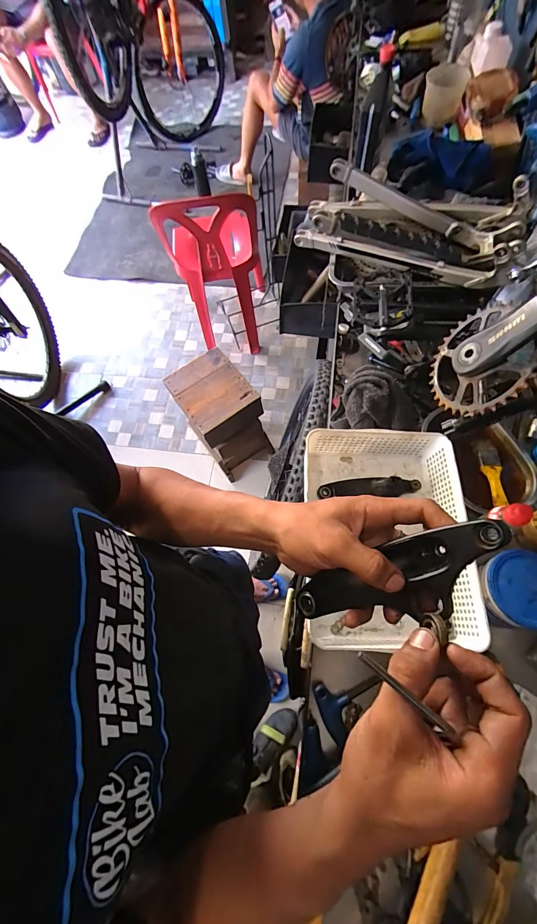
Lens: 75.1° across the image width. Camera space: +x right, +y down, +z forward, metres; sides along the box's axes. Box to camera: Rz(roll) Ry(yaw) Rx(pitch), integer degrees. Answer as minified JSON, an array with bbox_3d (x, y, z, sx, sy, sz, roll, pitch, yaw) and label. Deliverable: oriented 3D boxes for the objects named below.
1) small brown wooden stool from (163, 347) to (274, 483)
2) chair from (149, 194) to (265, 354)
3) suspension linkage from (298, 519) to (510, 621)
[{"bbox_3d":[-0.201,-0.202,1.460,0.254,0.361,0.317,-35,69,-10],"label":"small brown wooden stool"},{"bbox_3d":[-0.227,-0.878,1.562,0.382,0.767,0.459,-6,67,2],"label":"chair"},{"bbox_3d":[0.100,0.097,0.279,0.176,0.034,0.056,-31,68,28],"label":"suspension linkage"}]

